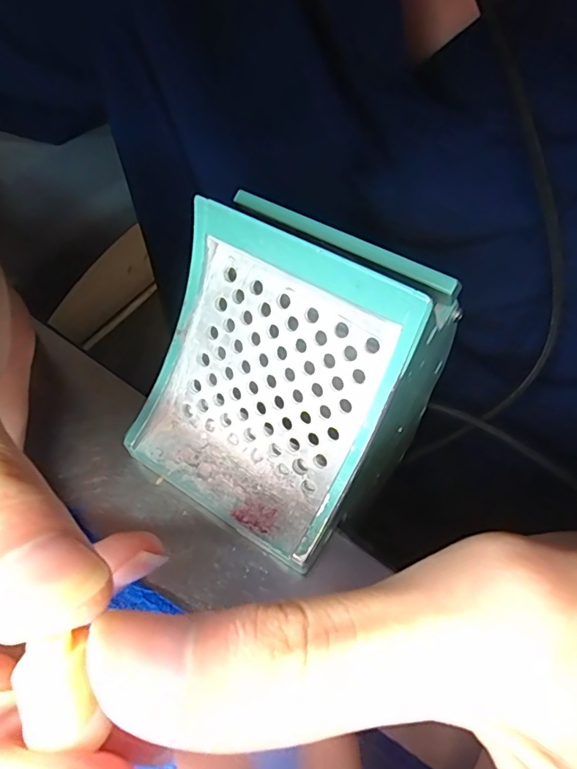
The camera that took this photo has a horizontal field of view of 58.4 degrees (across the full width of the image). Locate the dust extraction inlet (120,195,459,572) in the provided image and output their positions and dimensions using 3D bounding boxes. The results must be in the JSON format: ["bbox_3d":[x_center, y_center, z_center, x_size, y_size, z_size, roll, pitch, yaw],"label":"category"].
[{"bbox_3d":[-0.002,-0.003,0.156,0.080,0.078,0.074,29,64,20],"label":"dust extraction inlet"}]

